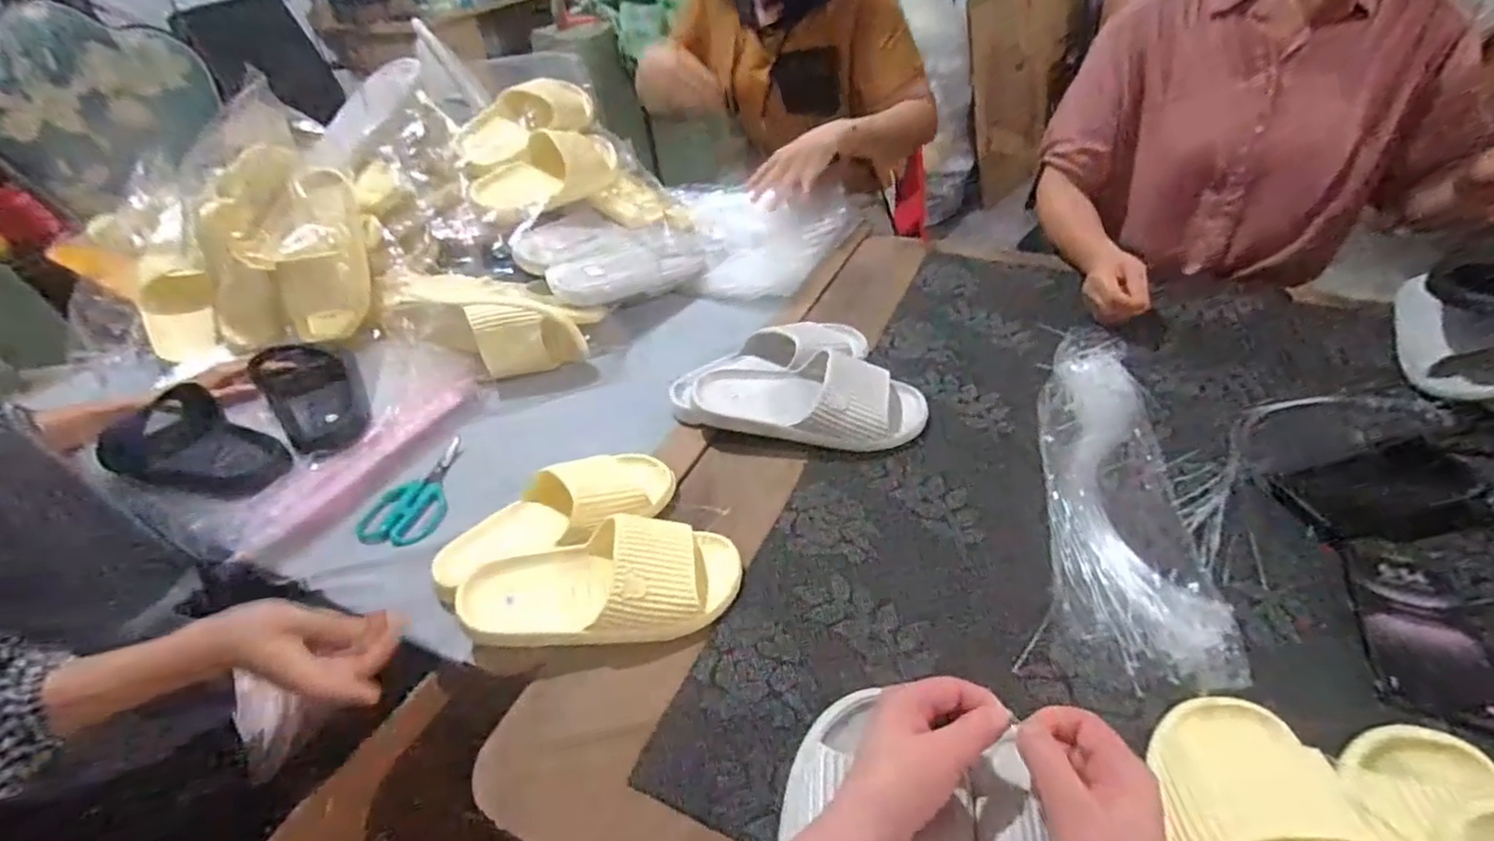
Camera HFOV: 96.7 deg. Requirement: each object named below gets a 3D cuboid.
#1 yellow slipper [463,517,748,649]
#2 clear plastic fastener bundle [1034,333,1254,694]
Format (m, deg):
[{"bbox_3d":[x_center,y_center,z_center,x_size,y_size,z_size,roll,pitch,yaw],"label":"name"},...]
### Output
[{"bbox_3d":[-0.127,0.144,0.586,0.237,0.076,0.099,-6,40,1],"label":"yellow slipper"},{"bbox_3d":[0.357,0.054,0.652,0.130,0.033,0.428,5,41,14],"label":"clear plastic fastener bundle"}]

